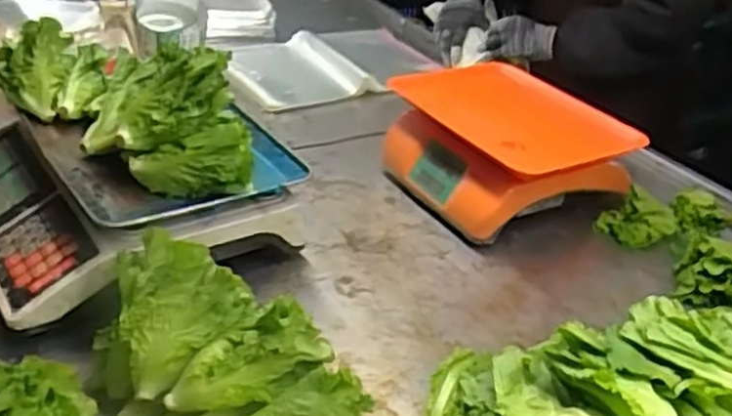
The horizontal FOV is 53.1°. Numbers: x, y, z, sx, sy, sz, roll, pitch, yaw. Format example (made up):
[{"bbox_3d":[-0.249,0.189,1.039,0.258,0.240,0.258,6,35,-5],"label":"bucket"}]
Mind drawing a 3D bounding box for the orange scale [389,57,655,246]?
[{"bbox_3d":[0.182,-0.084,1.013,0.258,0.124,0.295,-13,38,-30],"label":"orange scale"}]

